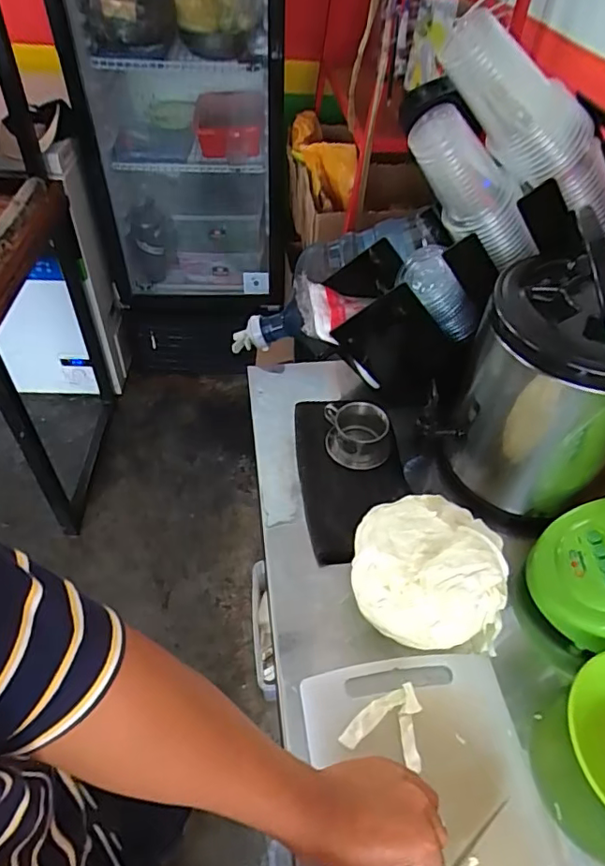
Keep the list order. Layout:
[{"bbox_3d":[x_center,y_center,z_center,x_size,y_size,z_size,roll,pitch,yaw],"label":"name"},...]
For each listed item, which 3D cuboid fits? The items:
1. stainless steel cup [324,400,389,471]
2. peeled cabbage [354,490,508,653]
[{"bbox_3d":[0.077,-0.003,0.761,0.094,0.059,0.078,11,48,6],"label":"stainless steel cup"},{"bbox_3d":[0.136,0.151,0.600,0.154,0.099,0.156,4,48,0],"label":"peeled cabbage"}]

